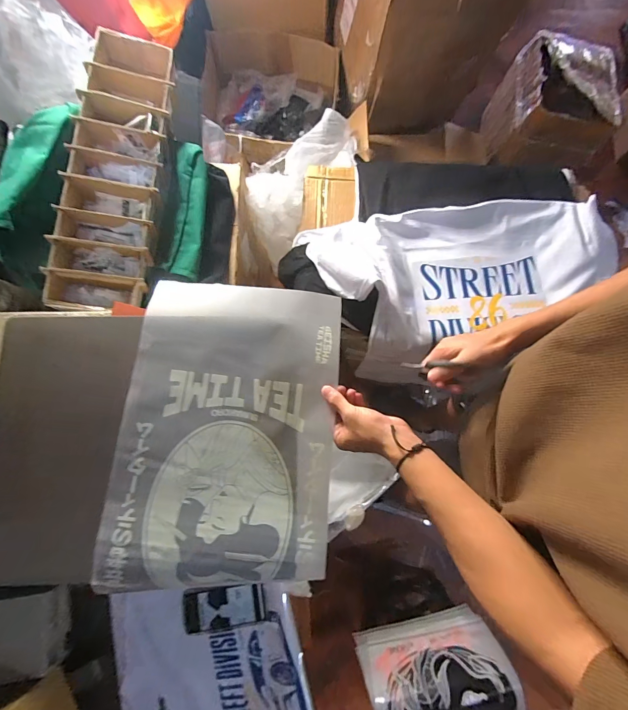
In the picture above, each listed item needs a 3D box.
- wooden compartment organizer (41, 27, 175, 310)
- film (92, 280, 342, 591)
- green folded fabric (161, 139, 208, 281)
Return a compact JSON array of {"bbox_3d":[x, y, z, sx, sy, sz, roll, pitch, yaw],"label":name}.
[{"bbox_3d":[-0.422,-0.399,0.740,0.193,0.099,0.626,2,79,1],"label":"wooden compartment organizer"},{"bbox_3d":[-0.126,0.105,0.504,0.308,0.018,0.436,4,79,2],"label":"film"},{"bbox_3d":[-0.287,-0.334,0.775,0.072,0.039,0.319,3,79,1],"label":"green folded fabric"}]

